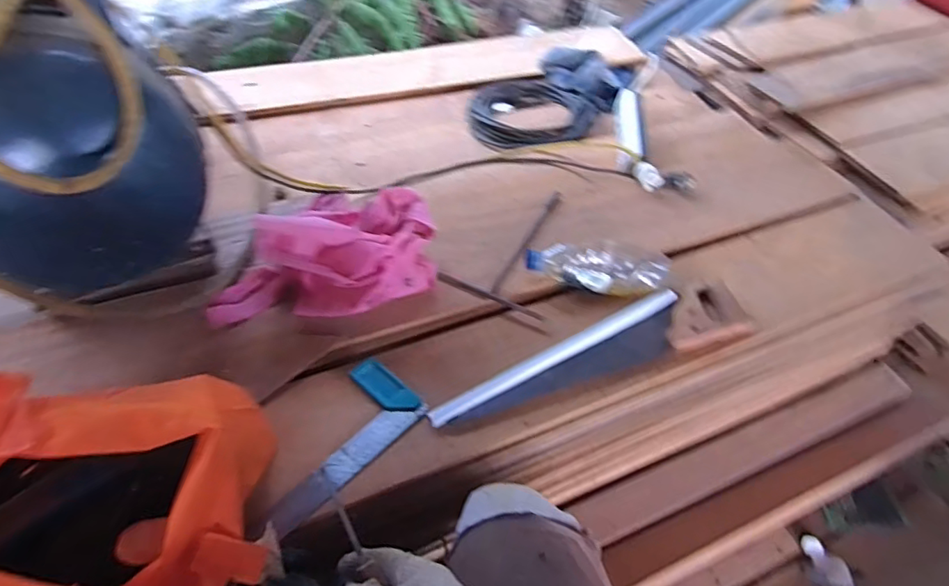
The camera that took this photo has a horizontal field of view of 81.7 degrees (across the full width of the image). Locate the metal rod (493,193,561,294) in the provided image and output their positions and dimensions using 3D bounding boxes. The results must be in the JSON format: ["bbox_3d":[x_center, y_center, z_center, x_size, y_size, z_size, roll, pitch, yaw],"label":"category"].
[{"bbox_3d":[0.093,-0.094,0.905,0.016,0.012,0.270,23,51,14],"label":"metal rod"}]

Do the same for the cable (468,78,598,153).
[{"bbox_3d":[0.119,-0.413,1.269,0.276,0.041,0.278,3,50,-3],"label":"cable"}]

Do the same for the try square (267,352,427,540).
[{"bbox_3d":[-0.173,0.179,0.678,0.115,0.018,0.221,38,56,24],"label":"try square"}]

